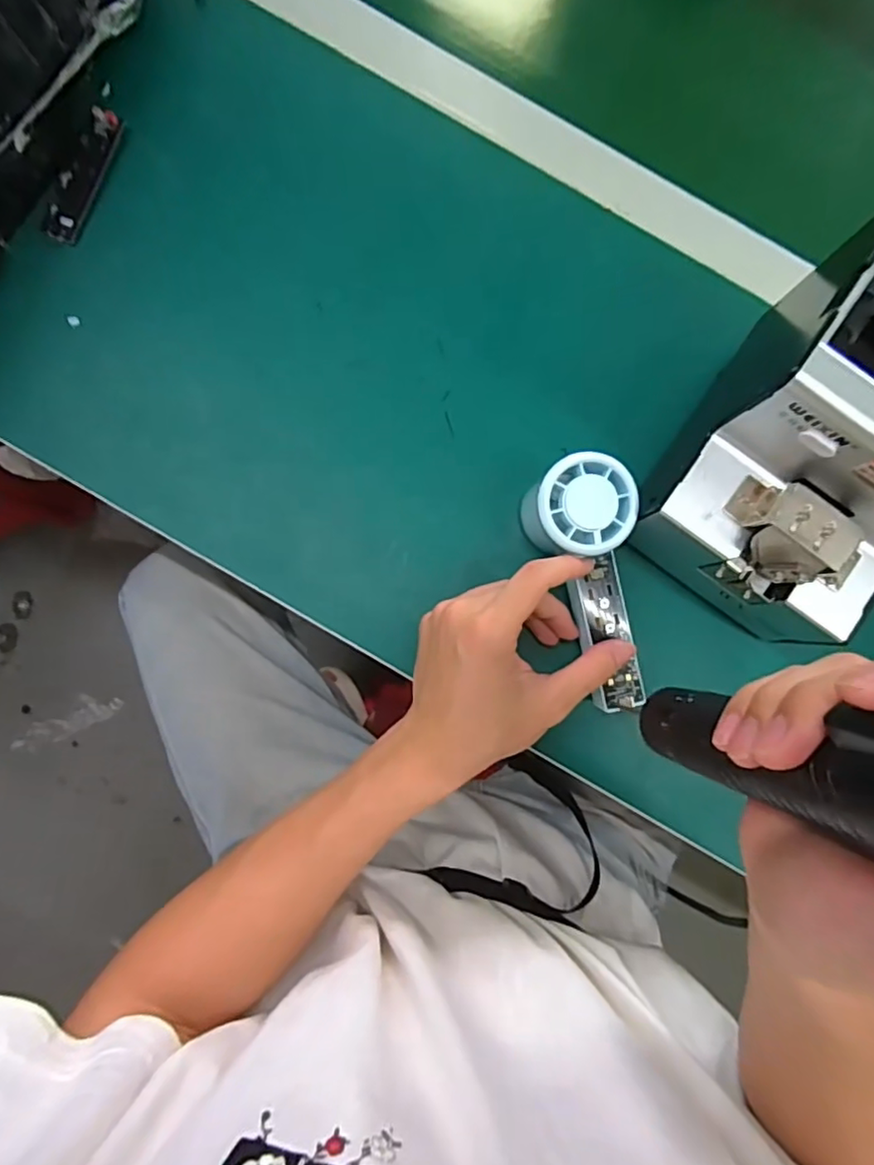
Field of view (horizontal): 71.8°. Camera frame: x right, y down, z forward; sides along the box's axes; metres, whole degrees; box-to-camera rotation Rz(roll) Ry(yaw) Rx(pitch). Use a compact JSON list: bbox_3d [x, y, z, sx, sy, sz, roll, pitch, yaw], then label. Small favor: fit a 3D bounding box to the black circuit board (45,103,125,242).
[{"bbox_3d":[-0.232,-0.269,0.398,0.022,0.009,0.091,21,85,0],"label":"black circuit board"}]

